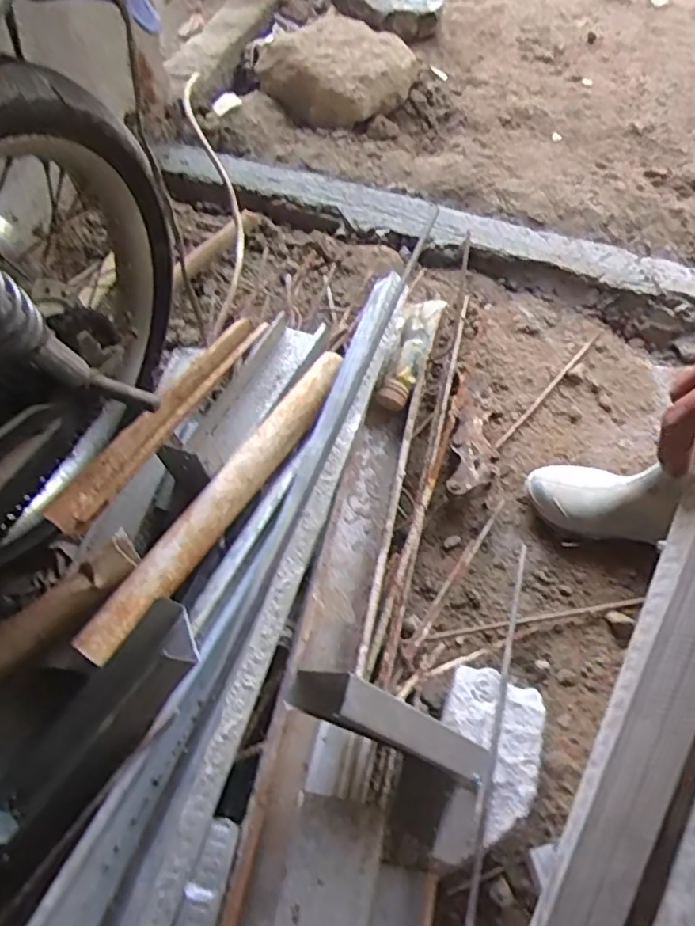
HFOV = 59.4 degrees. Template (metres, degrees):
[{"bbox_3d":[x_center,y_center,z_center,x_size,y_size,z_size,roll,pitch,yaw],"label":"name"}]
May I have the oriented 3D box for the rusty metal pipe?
[{"bbox_3d":[-0.139,0.031,0.718,0.045,0.045,0.459,30,65,16],"label":"rusty metal pipe"}]

